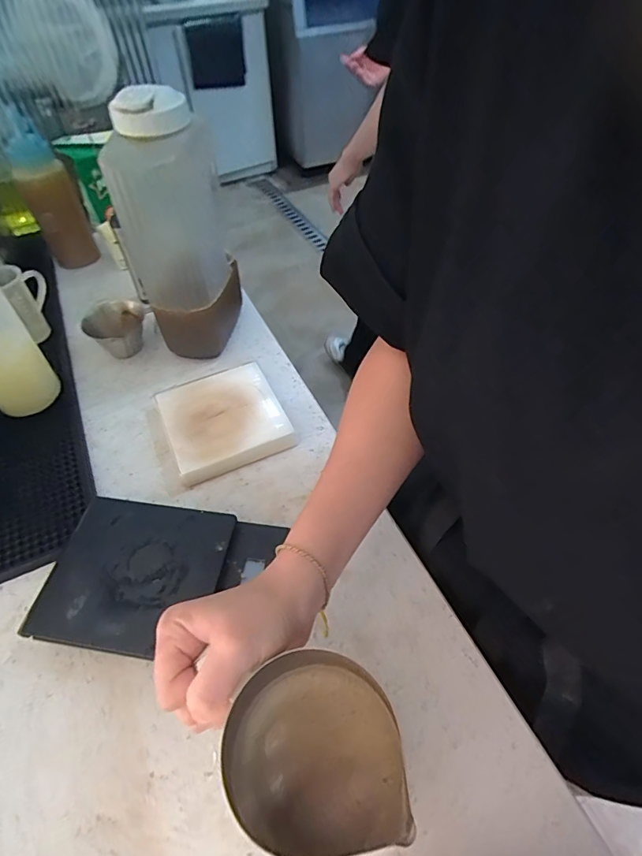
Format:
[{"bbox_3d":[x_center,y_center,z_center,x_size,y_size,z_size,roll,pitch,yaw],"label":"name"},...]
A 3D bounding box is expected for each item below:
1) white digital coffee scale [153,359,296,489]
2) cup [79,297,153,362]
[{"bbox_3d":[-0.106,-0.011,0.497,0.119,0.025,0.124,-21,53,-15],"label":"white digital coffee scale"},{"bbox_3d":[-0.254,-0.124,0.575,0.057,0.050,0.076,19,53,16],"label":"cup"}]

